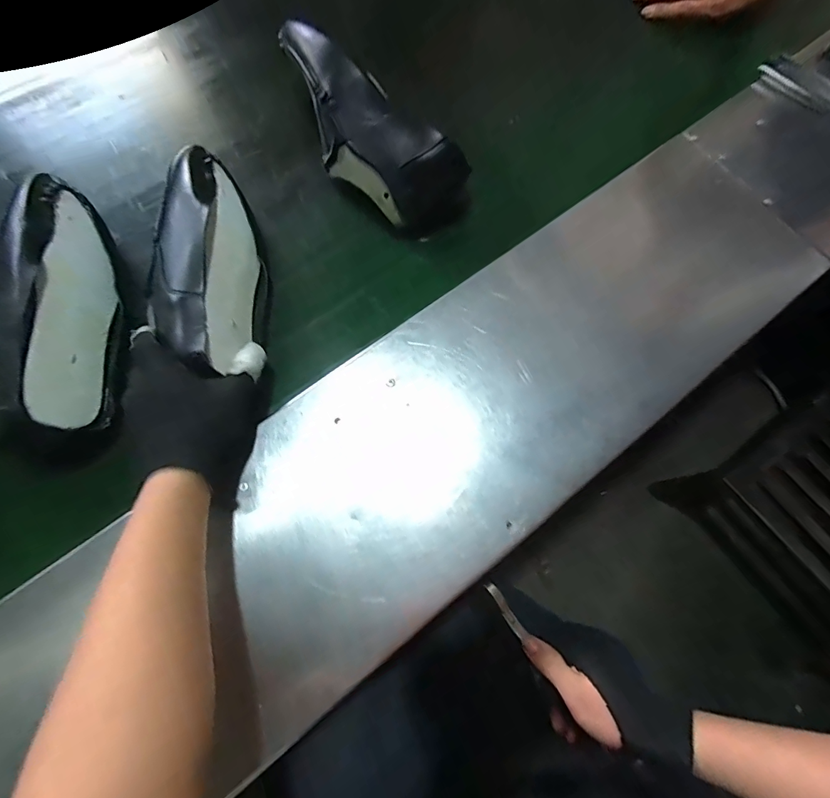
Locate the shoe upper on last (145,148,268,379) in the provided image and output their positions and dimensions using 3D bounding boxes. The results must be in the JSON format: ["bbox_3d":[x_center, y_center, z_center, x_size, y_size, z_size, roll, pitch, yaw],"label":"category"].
[{"bbox_3d":[-0.202,-0.135,0.423,0.086,0.071,0.233,-9,71,-2],"label":"shoe upper on last"}]

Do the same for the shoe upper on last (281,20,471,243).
[{"bbox_3d":[-0.066,-0.304,0.483,0.099,0.090,0.299,-39,77,-13],"label":"shoe upper on last"}]

